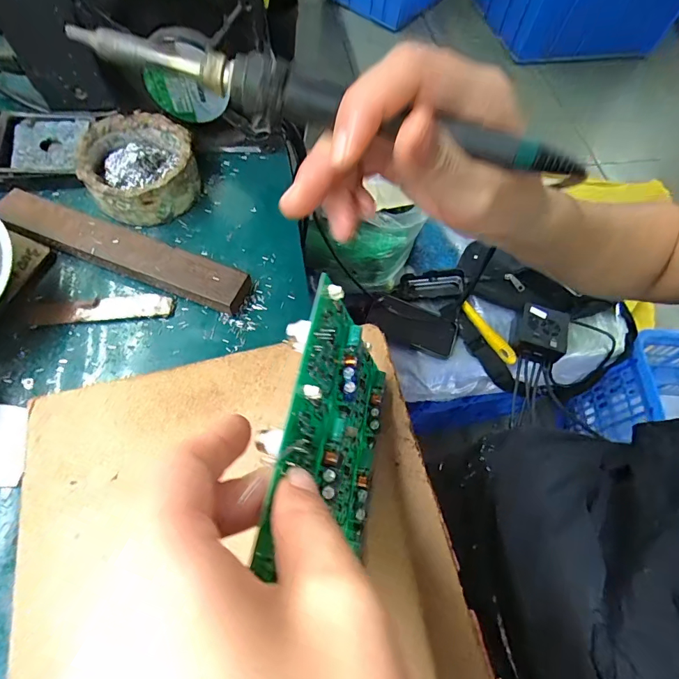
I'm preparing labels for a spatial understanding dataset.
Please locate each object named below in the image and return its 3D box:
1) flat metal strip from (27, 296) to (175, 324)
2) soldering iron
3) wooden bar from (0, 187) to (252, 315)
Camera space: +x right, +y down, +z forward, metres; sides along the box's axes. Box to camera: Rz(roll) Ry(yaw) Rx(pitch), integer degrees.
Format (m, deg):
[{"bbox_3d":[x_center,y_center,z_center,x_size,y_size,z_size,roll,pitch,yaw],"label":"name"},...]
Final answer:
[{"bbox_3d":[-0.166,-0.022,0.288,0.096,0.005,0.019,-5,64,-6],"label":"flat metal strip"},{"bbox_3d":[0.003,-0.089,0.157,0.198,0.018,0.014,11,63,-7],"label":"soldering iron"},{"bbox_3d":[-0.158,-0.063,0.300,0.195,0.018,0.034,21,64,7],"label":"wooden bar"}]

